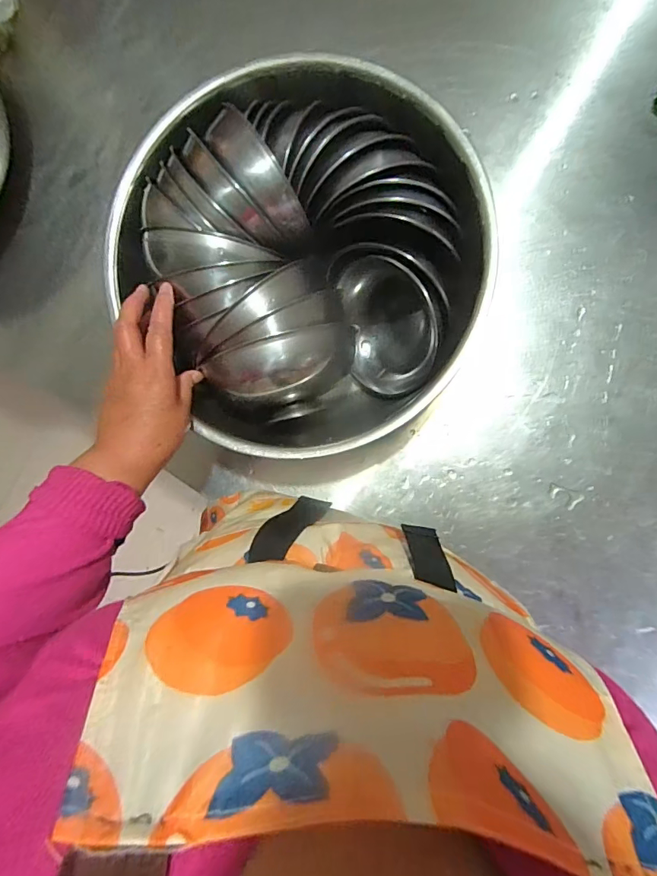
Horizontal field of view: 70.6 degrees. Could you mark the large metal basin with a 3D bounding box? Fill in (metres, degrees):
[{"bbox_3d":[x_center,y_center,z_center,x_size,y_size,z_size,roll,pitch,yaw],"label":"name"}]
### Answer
[{"bbox_3d":[-0.019,-0.177,0.490,0.339,0.163,0.371,0,91,7],"label":"large metal basin"}]

